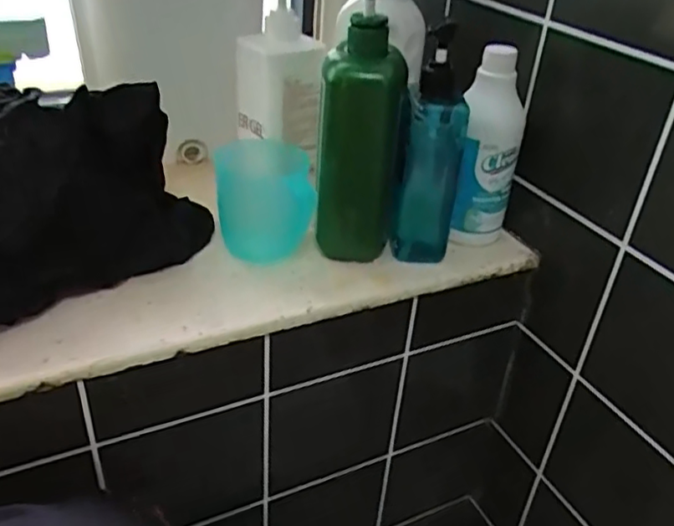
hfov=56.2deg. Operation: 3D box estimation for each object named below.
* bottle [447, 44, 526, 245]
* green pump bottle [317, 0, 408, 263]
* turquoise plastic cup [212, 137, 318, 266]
[{"bbox_3d":[0.143,-0.108,0.611,0.071,0.179,0.053,-7,35,-16],"label":"bottle"},{"bbox_3d":[0.019,-0.116,0.569,0.075,0.251,0.047,1,33,-5],"label":"green pump bottle"},{"bbox_3d":[-0.072,-0.064,0.622,0.087,0.096,0.086,3,33,-2],"label":"turquoise plastic cup"}]

